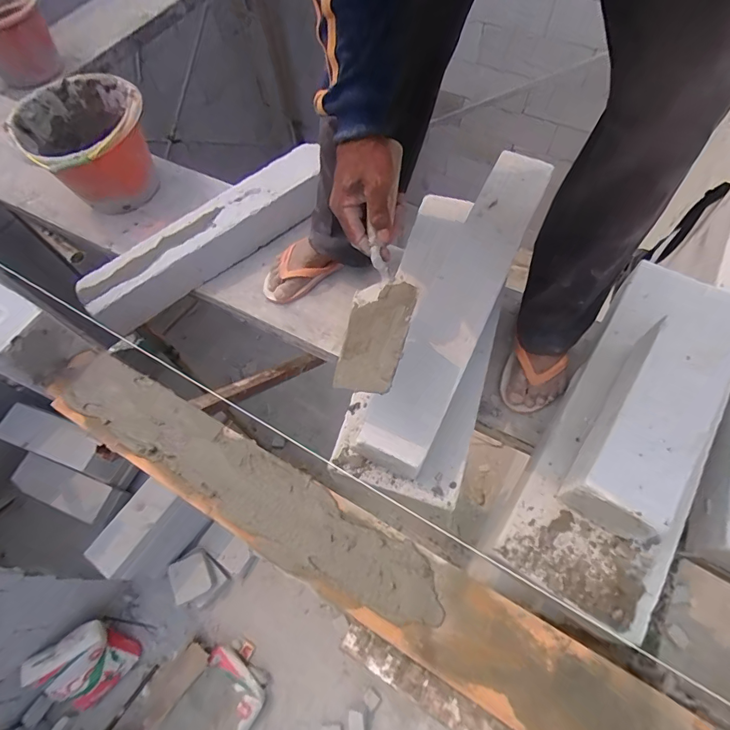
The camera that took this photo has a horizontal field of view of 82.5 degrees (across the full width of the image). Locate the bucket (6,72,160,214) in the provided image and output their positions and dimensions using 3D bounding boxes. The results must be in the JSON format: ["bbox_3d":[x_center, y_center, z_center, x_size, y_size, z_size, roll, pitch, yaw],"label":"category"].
[{"bbox_3d":[-0.603,-0.490,0.964,0.252,0.203,0.297,-39,68,-14],"label":"bucket"}]

